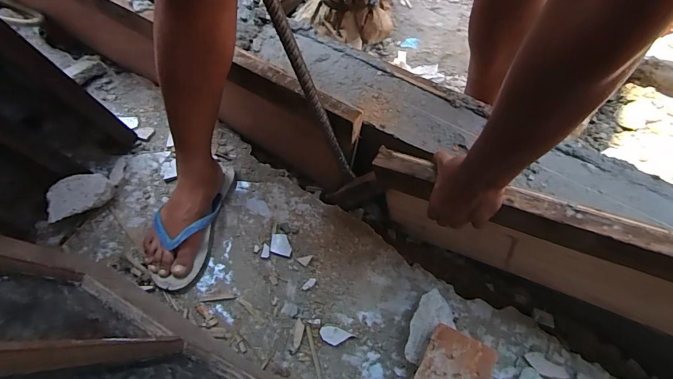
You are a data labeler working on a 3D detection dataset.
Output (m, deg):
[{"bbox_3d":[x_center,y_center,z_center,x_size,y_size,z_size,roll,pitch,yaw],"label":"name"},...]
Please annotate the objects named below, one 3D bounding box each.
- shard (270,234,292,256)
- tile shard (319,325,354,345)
[{"bbox_3d":[-0.103,0.103,0.668,0.038,0.005,0.041,2,59,-2],"label":"shard"},{"bbox_3d":[-0.003,0.242,0.592,0.050,0.006,0.027,21,60,9],"label":"tile shard"}]

